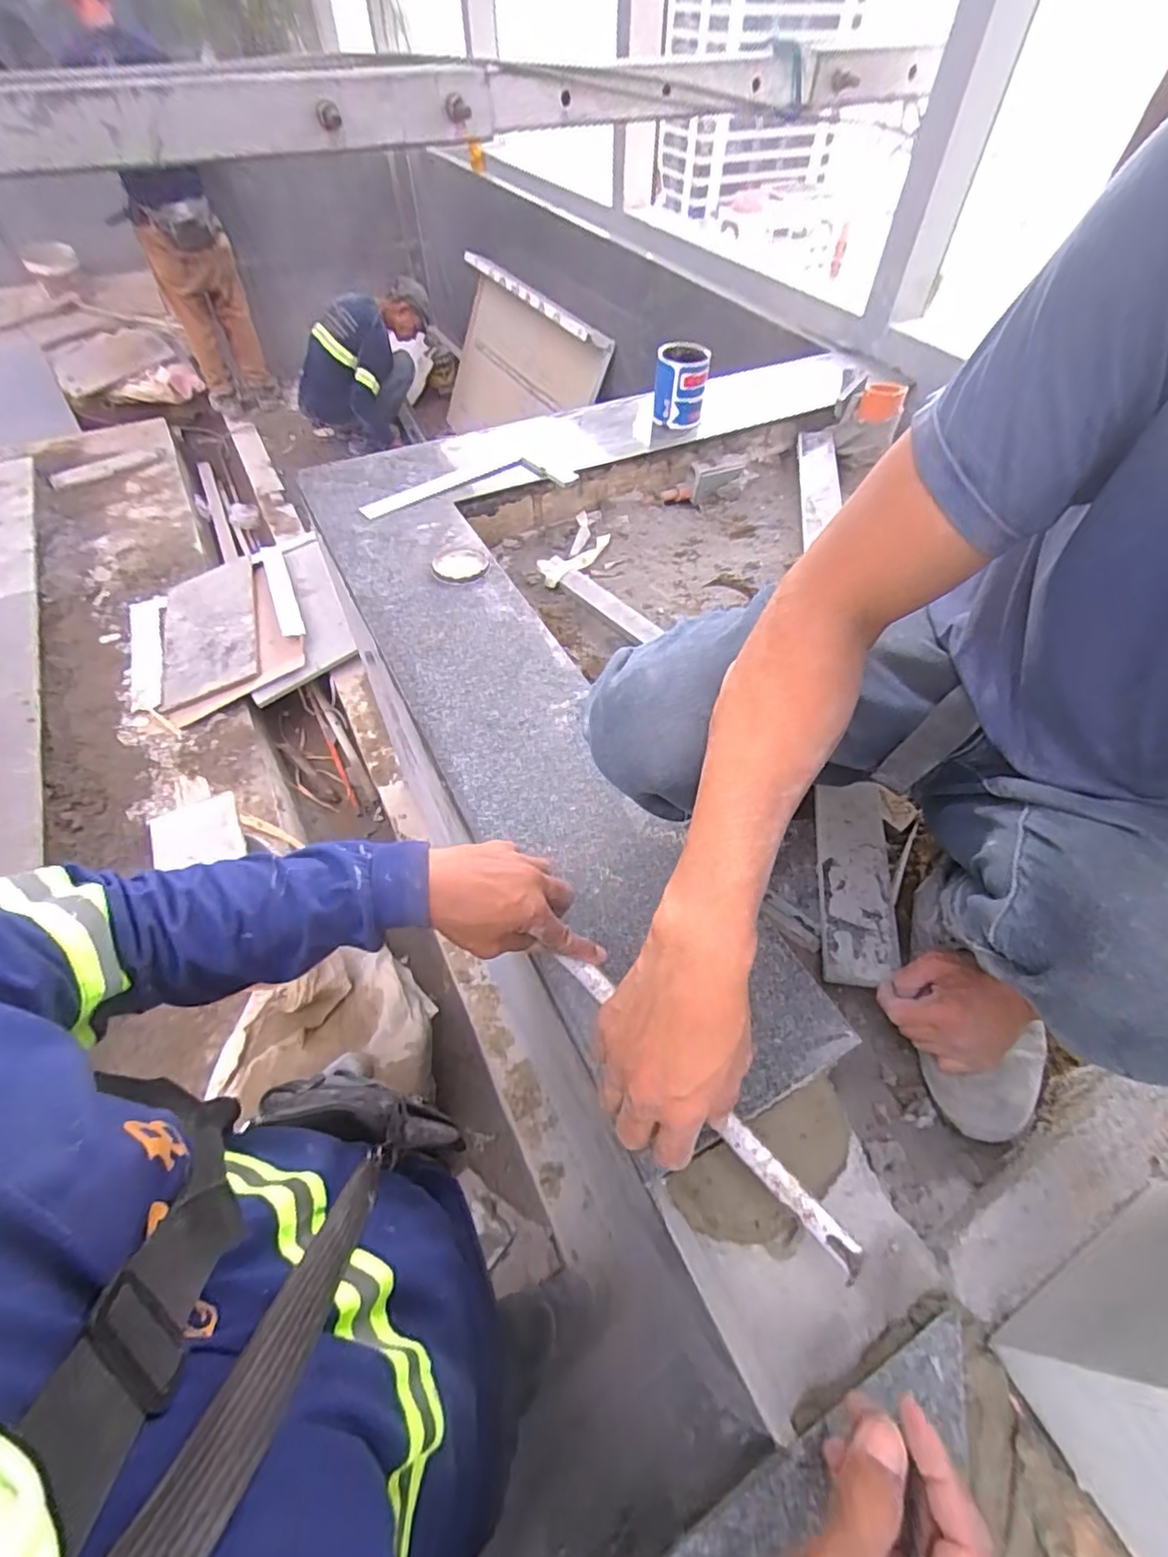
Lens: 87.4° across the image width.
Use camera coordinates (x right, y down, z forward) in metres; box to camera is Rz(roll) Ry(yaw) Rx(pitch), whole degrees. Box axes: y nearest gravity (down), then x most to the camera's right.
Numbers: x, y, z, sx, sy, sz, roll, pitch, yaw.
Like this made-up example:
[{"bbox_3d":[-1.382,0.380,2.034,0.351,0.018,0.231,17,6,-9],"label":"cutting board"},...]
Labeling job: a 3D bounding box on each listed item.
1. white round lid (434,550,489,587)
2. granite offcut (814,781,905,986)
[{"bbox_3d":[-0.192,-0.331,0.953,0.085,0.006,0.090,0,54,0],"label":"white round lid"},{"bbox_3d":[0.318,0.111,0.720,0.077,0.025,0.265,9,54,6],"label":"granite offcut"}]

